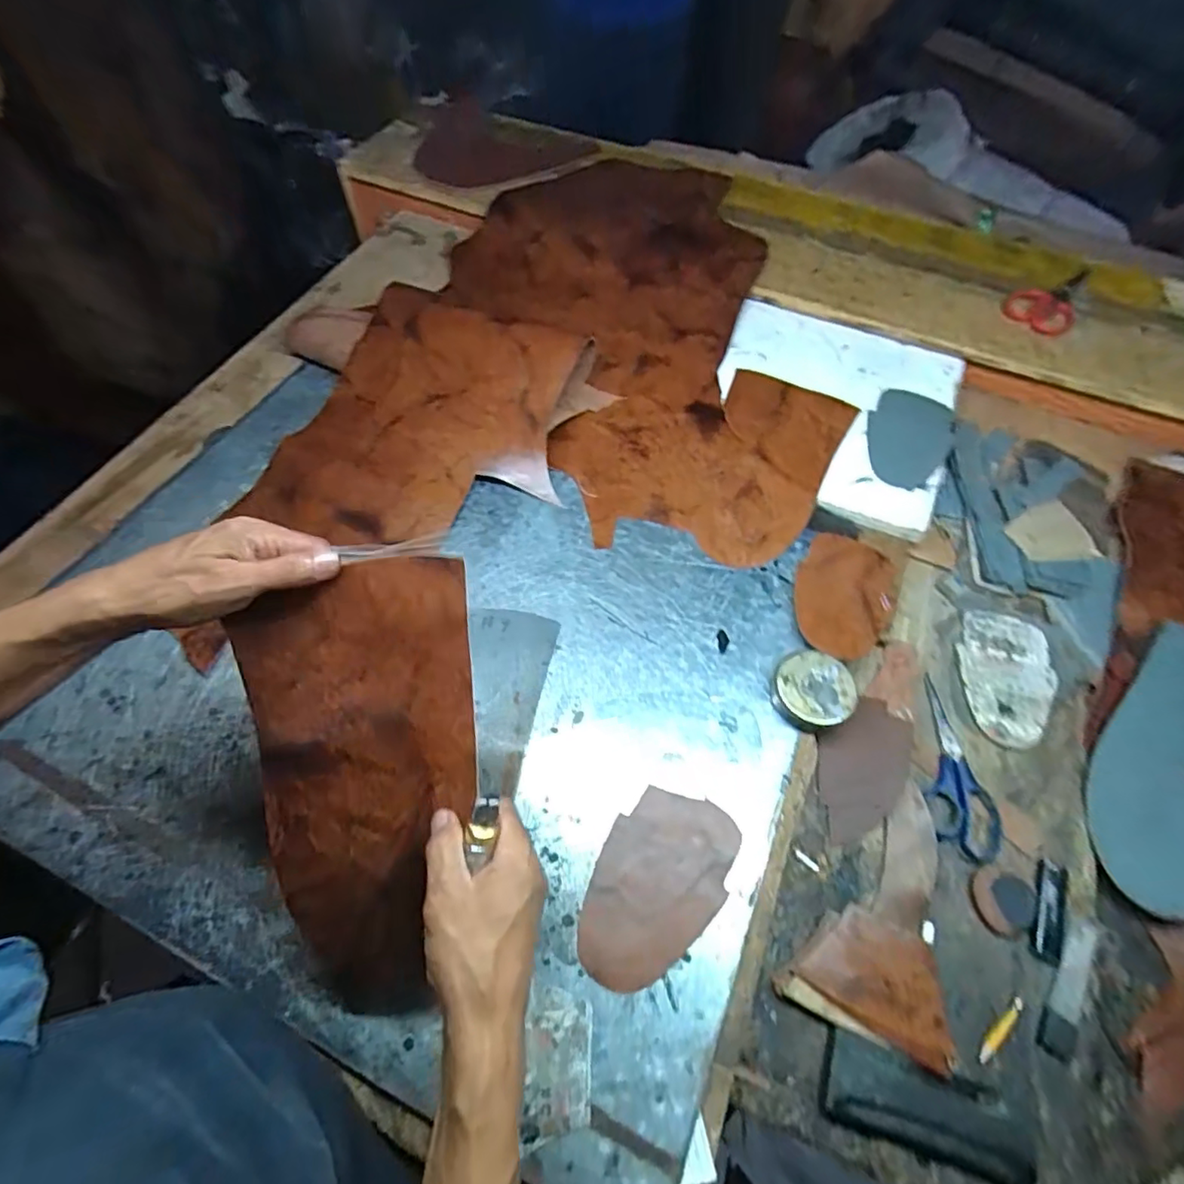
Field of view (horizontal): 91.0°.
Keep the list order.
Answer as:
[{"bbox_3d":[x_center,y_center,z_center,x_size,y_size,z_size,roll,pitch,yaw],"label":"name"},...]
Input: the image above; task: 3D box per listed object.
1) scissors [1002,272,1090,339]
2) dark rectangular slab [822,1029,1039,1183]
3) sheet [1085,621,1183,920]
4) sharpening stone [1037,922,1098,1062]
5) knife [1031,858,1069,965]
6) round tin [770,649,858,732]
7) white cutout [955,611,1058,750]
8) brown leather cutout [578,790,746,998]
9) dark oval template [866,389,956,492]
[{"bbox_3d":[0.651,-0.418,0.823,0.087,0.016,0.172,39,68,18],"label":"scissors"},{"bbox_3d":[0.247,0.384,0.433,0.148,0.021,0.054,16,63,7],"label":"dark rectangular slab"},{"bbox_3d":[0.585,0.173,0.566,0.297,0.010,0.146,-41,66,-20],"label":"sheet"},{"bbox_3d":[0.391,0.322,0.476,0.026,0.004,0.108,31,66,15],"label":"sharpening stone"},{"bbox_3d":[0.397,0.276,0.504,0.024,0.007,0.083,25,65,12],"label":"knife"},{"bbox_3d":[0.216,0.096,0.568,0.075,0.027,0.074,0,62,-1],"label":"round tin"},{"bbox_3d":[0.443,0.091,0.620,0.095,0.011,0.150,8,62,3],"label":"white cutout"},{"bbox_3d":[0.054,0.243,0.481,0.099,0.004,0.155,23,59,16],"label":"brown leather cutout"},{"bbox_3d":[0.397,-0.200,0.731,0.102,0.006,0.162,37,68,17],"label":"dark oval template"}]

